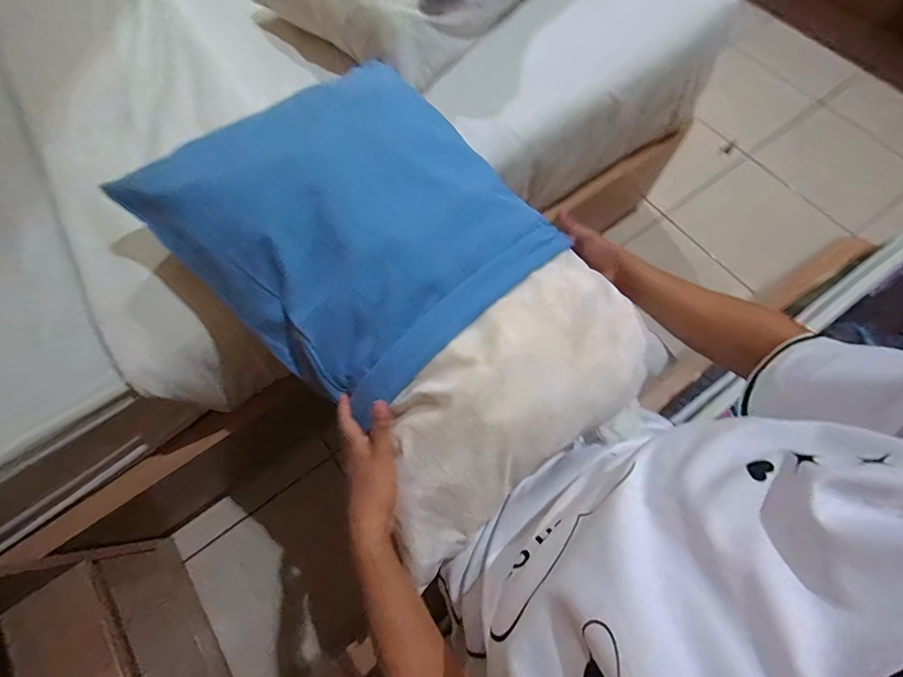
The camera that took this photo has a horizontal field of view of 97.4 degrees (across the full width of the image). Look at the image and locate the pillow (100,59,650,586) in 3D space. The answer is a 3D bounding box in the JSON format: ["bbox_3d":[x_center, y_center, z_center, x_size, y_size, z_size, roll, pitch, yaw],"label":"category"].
[{"bbox_3d":[-0.070,-0.095,0.478,0.375,0.079,0.574,-38,73,-13],"label":"pillow"}]

